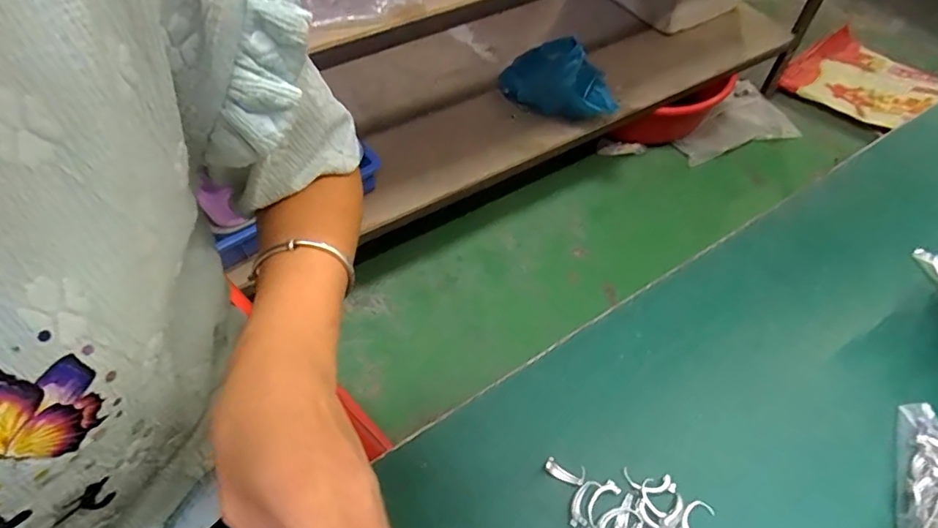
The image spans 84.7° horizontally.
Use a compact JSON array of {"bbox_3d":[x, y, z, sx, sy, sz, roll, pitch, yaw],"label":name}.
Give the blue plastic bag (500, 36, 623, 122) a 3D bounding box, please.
[{"bbox_3d":[0.184,-0.397,1.104,0.279,0.175,0.094,20,57,14],"label":"blue plastic bag"}]

